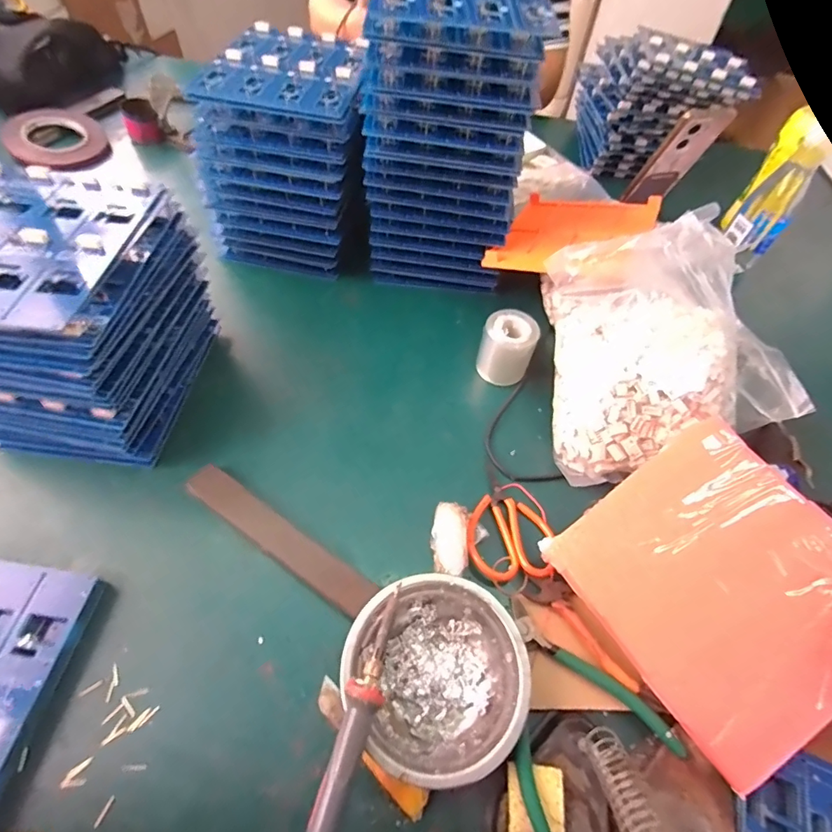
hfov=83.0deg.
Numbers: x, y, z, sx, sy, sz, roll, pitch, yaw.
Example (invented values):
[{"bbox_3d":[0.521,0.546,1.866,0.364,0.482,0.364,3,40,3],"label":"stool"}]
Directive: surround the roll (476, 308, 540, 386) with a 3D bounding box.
[{"bbox_3d":[0.101,-0.076,0.523,0.056,0.063,0.058,2,54,-3],"label":"roll"}]

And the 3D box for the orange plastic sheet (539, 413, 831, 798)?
[{"bbox_3d":[0.229,0.121,0.350,0.186,0.010,0.191,-34,65,-9],"label":"orange plastic sheet"}]

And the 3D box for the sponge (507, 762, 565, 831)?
[{"bbox_3d":[0.077,0.256,0.303,0.035,0.011,0.048,6,54,1],"label":"sponge"}]

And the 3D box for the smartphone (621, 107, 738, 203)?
[{"bbox_3d":[0.360,-0.357,0.653,0.083,0.142,0.017,-9,71,-15],"label":"smartphone"}]

